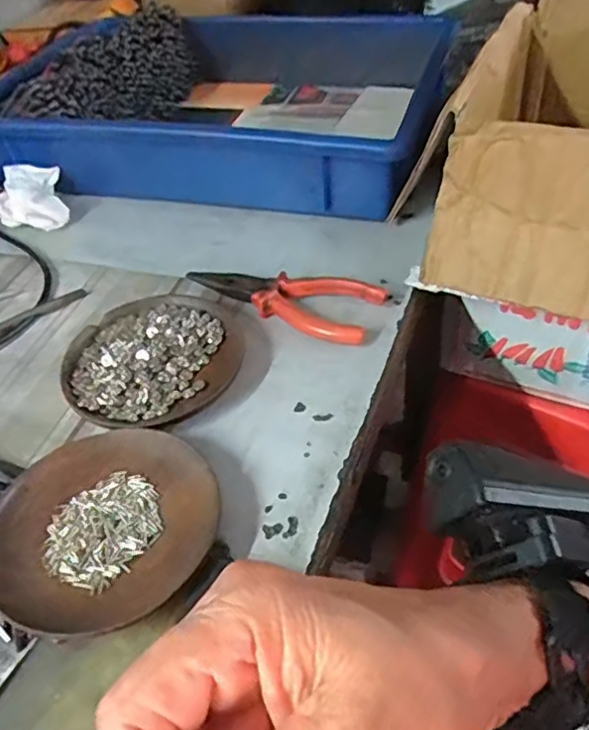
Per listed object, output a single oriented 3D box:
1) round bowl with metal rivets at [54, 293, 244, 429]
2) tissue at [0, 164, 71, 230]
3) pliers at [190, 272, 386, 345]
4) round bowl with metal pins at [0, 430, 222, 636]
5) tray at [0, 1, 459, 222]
[{"bbox_3d":[-0.093,-0.005,0.401,0.106,0.020,0.113,-4,45,4],"label":"round bowl with metal rivets"},{"bbox_3d":[-0.232,-0.146,0.541,0.061,0.045,0.068,-23,47,-15],"label":"tissue"},{"bbox_3d":[-0.010,-0.050,0.442,0.144,0.016,0.052,17,50,23],"label":"pliers"},{"bbox_3d":[-0.097,0.082,0.314,0.109,0.018,0.111,-4,45,4],"label":"round bowl with metal pins"},{"bbox_3d":[-0.092,-0.272,0.606,0.427,0.104,0.297,7,47,14],"label":"tray"}]

